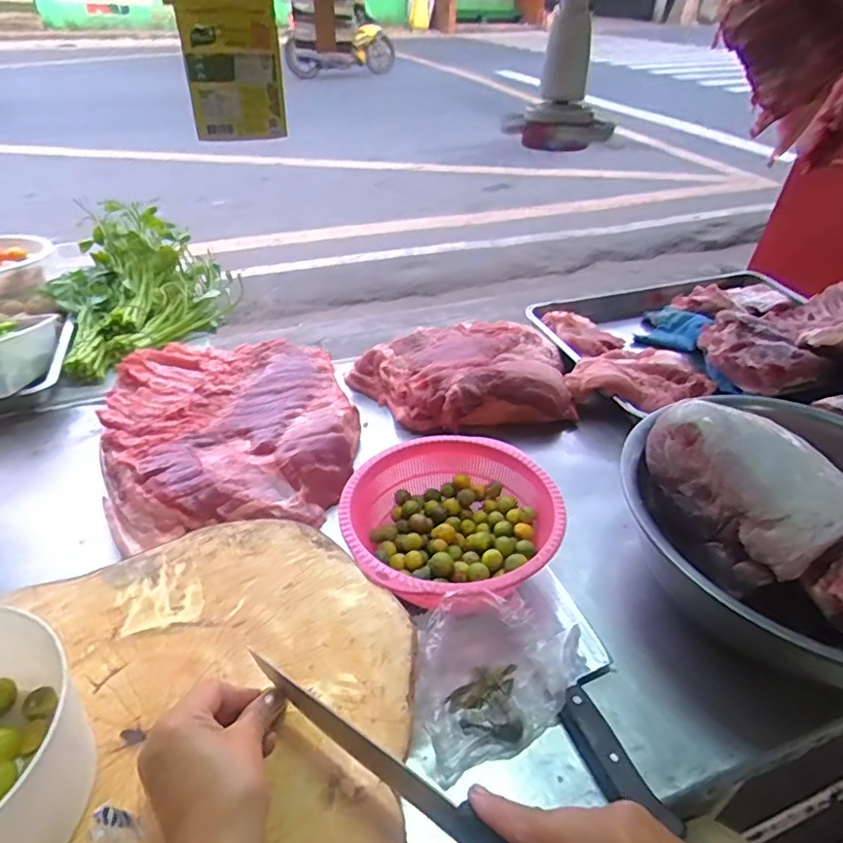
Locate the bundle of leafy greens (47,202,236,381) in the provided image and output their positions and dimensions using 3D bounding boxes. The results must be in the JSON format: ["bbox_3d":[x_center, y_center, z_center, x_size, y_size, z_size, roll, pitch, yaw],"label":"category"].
[{"bbox_3d":[-0.517,-0.268,1.053,0.289,0.162,0.359,-18,43,-26],"label":"bundle of leafy greens"}]

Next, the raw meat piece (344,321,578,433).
[{"bbox_3d":[0.073,-0.085,0.927,0.351,0.085,0.243,-6,39,-13],"label":"raw meat piece"}]

